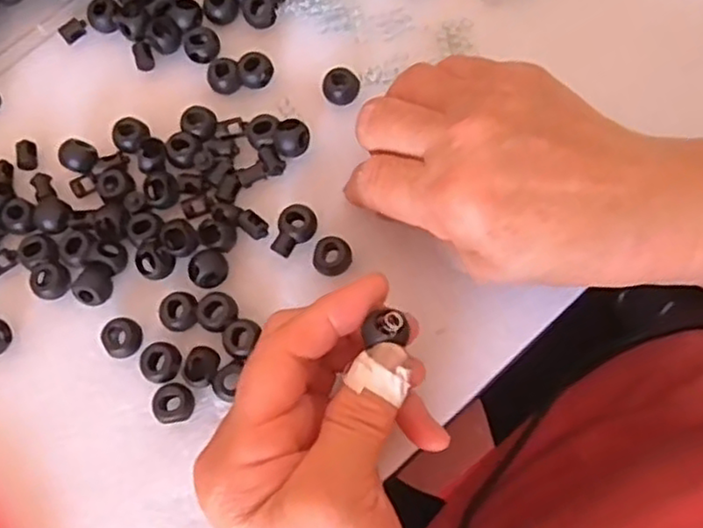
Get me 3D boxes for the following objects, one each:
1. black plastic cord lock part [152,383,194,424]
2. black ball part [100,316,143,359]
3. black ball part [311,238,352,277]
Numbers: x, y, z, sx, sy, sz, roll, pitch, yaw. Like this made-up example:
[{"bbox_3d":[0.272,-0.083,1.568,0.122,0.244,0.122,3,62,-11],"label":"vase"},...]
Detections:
[{"bbox_3d":[-0.077,0.060,0.299,0.016,0.011,0.016,-1,73,5],"label":"black plastic cord lock part"},{"bbox_3d":[-0.102,0.033,0.308,0.014,0.012,0.018,6,74,7],"label":"black ball part"},{"bbox_3d":[-0.009,-0.003,0.310,0.017,0.008,0.017,-1,73,5],"label":"black ball part"}]

